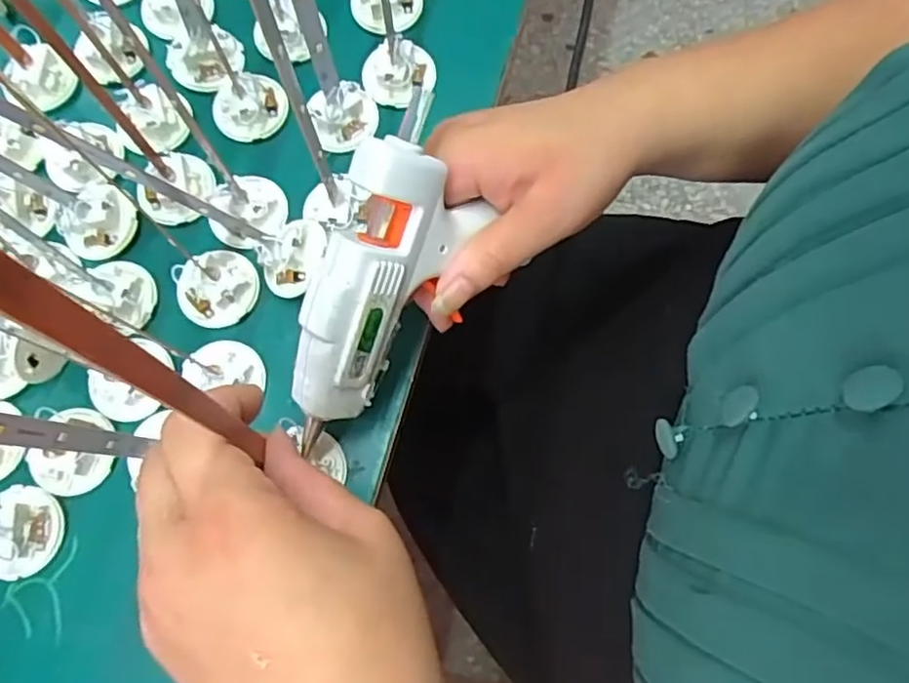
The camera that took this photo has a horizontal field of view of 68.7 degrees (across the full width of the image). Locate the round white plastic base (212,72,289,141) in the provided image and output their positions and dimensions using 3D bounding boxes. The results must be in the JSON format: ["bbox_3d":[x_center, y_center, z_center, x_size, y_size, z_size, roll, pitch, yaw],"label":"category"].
[{"bbox_3d":[-0.106,-0.124,0.341,0.037,0.012,0.034,0,74,0],"label":"round white plastic base"}]

